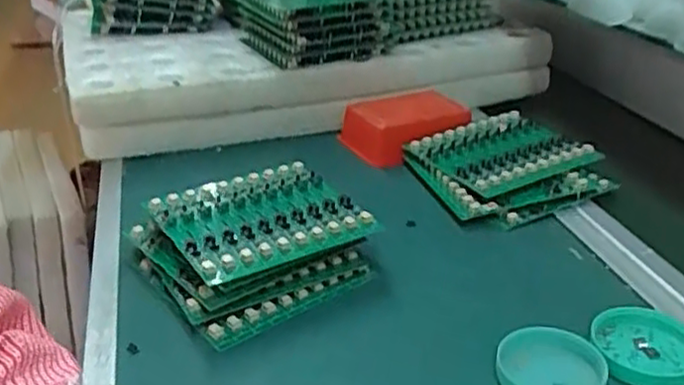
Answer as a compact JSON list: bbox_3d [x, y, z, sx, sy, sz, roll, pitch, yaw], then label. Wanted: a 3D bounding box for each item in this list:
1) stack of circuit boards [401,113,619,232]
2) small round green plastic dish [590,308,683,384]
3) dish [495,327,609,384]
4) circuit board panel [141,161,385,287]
[{"bbox_3d":[0.151,-0.025,0.674,0.165,0.035,0.160,-15,30,-28],"label":"stack of circuit boards"},{"bbox_3d":[0.197,0.099,0.453,0.065,0.011,0.065,0,26,0],"label":"small round green plastic dish"},{"bbox_3d":[0.128,0.109,0.432,0.063,0.015,0.063,0,26,0],"label":"dish"},{"bbox_3d":[-0.063,0.018,0.539,0.137,0.018,0.128,-18,32,-29],"label":"circuit board panel"}]

